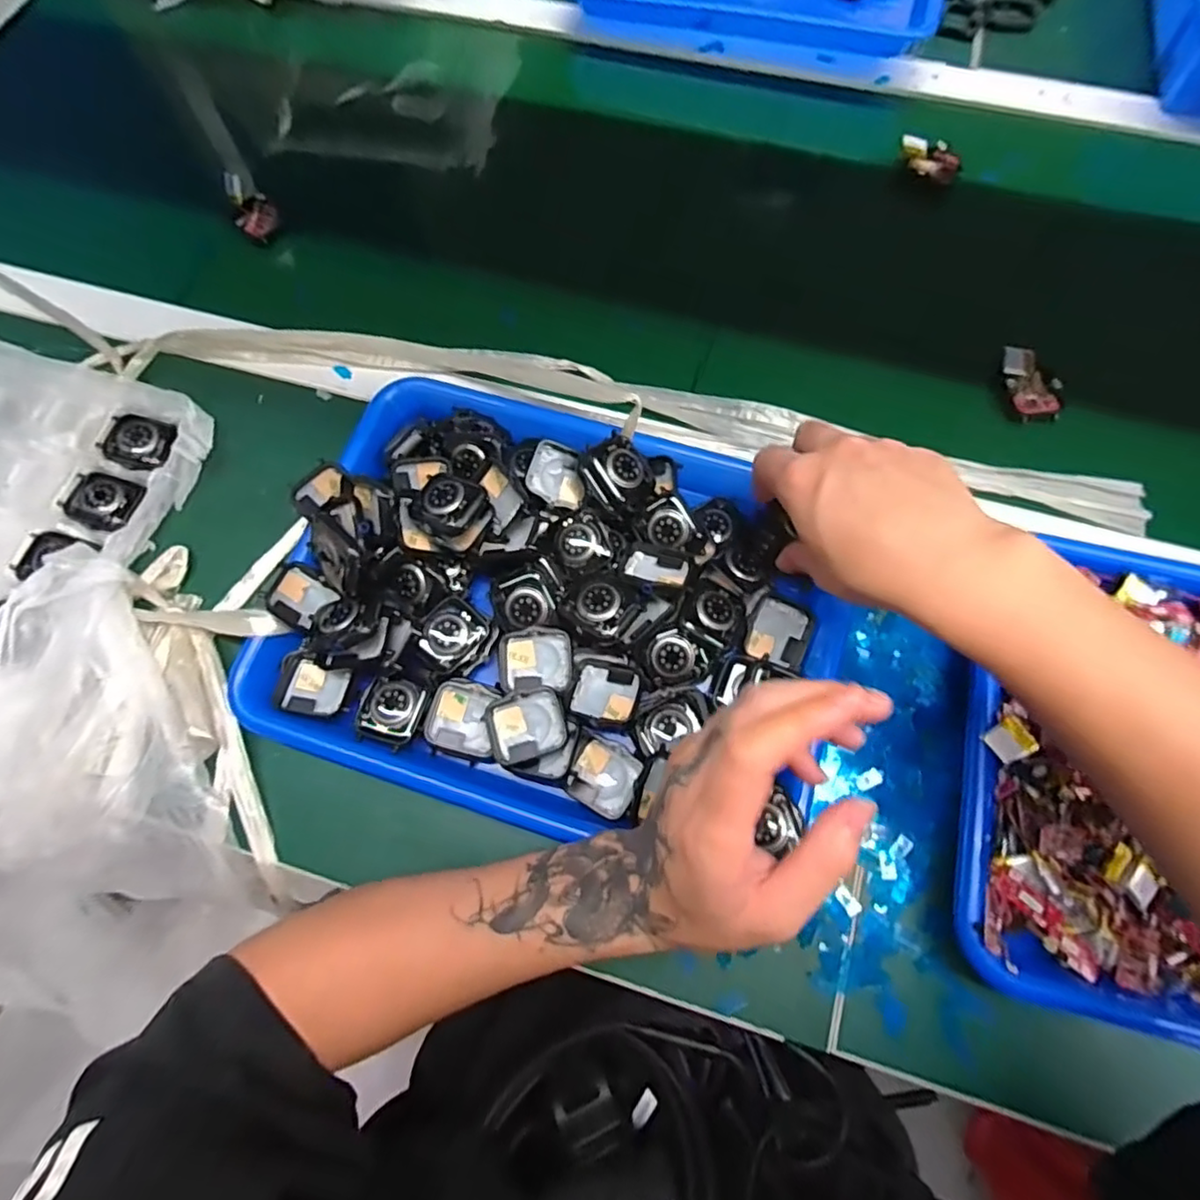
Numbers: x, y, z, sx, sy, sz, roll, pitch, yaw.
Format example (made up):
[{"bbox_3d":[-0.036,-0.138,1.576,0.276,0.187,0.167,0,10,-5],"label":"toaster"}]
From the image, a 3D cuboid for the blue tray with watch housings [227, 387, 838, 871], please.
[{"bbox_3d":[-0.025,0.000,0.371,0.327,0.044,0.251,16,73,7],"label":"blue tray with watch housings"}]

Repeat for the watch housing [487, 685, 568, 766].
[{"bbox_3d":[-0.041,0.070,0.350,0.042,0.009,0.038,-17,72,-4],"label":"watch housing"}]

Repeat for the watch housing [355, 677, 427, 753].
[{"bbox_3d":[-0.119,0.063,0.354,0.034,0.007,0.038,16,73,7],"label":"watch housing"}]

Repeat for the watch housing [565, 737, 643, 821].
[{"bbox_3d":[0.002,0.102,0.356,0.038,0.009,0.035,27,74,10],"label":"watch housing"}]

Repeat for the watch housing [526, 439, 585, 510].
[{"bbox_3d":[-0.026,-0.080,0.398,0.038,0.013,0.037,23,89,-16],"label":"watch housing"}]

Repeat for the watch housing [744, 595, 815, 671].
[{"bbox_3d":[0.108,0.019,0.376,0.036,0.011,0.039,19,88,0],"label":"watch housing"}]

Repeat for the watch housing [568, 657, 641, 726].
[{"bbox_3d":[0.003,0.053,0.361,0.038,0.014,0.037,14,72,6],"label":"watch housing"}]

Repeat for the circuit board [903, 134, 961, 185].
[{"bbox_3d":[0.278,-0.372,0.521,0.050,0.017,0.031,17,73,7],"label":"circuit board"}]

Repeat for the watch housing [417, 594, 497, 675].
[{"bbox_3d":[-0.087,0.021,0.373,0.039,0.015,0.040,28,75,11],"label":"watch housing"}]

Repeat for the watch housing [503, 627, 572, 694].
[{"bbox_3d":[-0.037,0.036,0.365,0.039,0.012,0.037,-1,71,1],"label":"watch housing"}]

